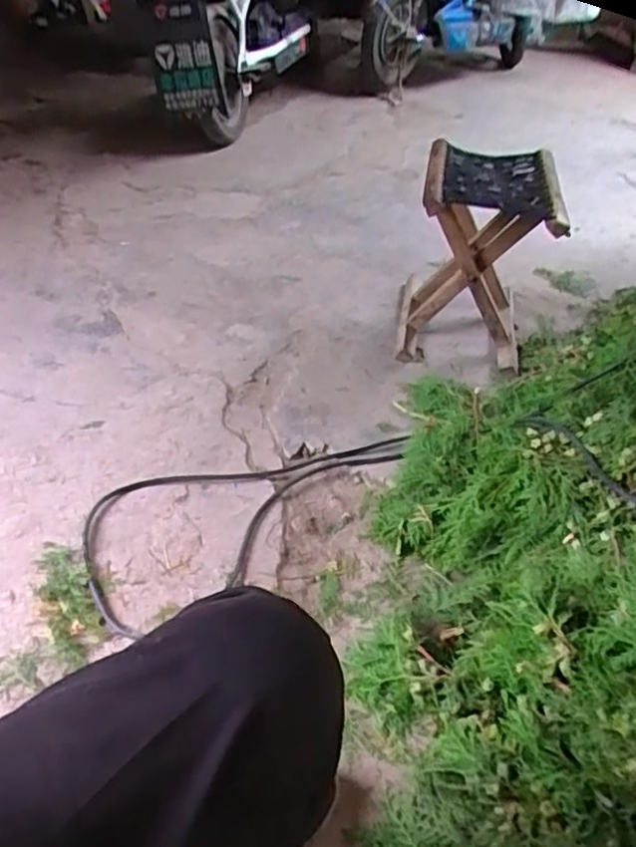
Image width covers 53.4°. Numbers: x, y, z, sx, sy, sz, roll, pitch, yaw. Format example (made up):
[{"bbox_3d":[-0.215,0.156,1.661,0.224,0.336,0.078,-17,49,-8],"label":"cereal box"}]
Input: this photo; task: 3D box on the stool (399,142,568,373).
[{"bbox_3d":[0.308,-0.326,1.245,0.238,0.325,0.309,11,42,5],"label":"stool"}]

